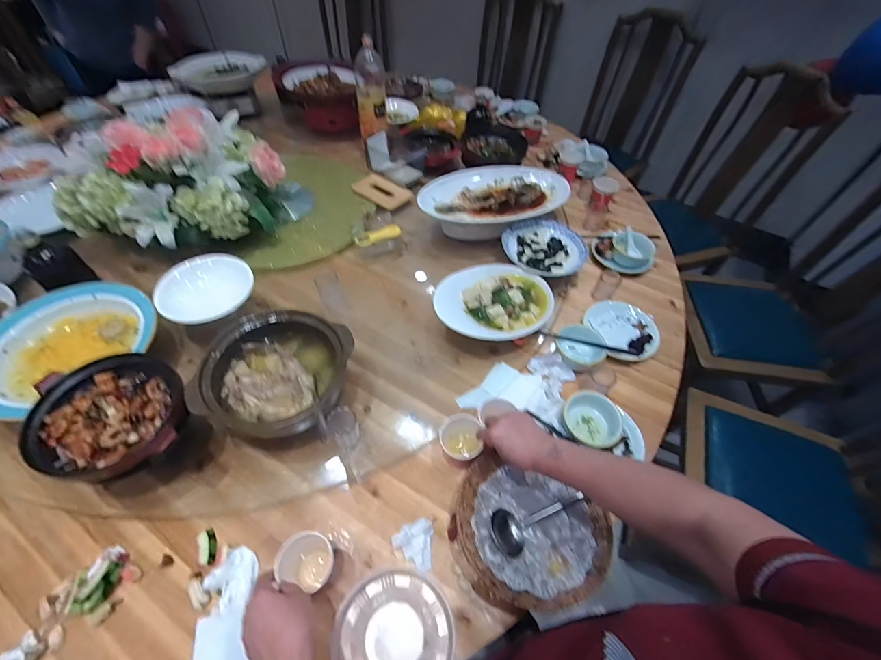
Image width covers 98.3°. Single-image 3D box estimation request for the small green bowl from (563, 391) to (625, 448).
[{"bbox_3d":[0.300,0.179,0.753,0.122,0.043,0.102,18,54,11],"label":"small green bowl"}]

